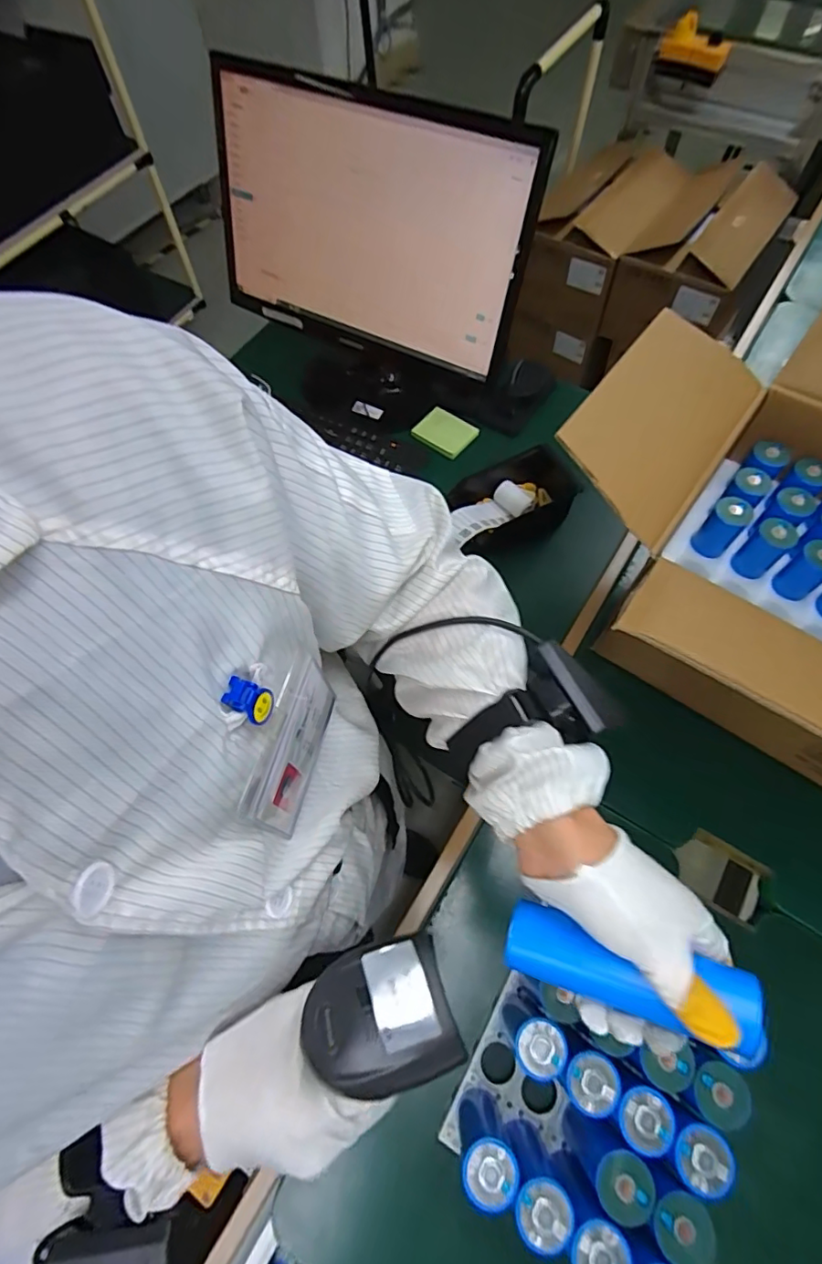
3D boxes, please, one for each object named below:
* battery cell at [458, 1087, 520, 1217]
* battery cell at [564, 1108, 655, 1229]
[{"bbox_3d":[0.055,0.391,0.427,0.037,0.113,0.036,-1,64,1],"label":"battery cell"},{"bbox_3d":[0.145,0.397,0.418,0.038,0.107,0.036,-1,64,1],"label":"battery cell"}]

